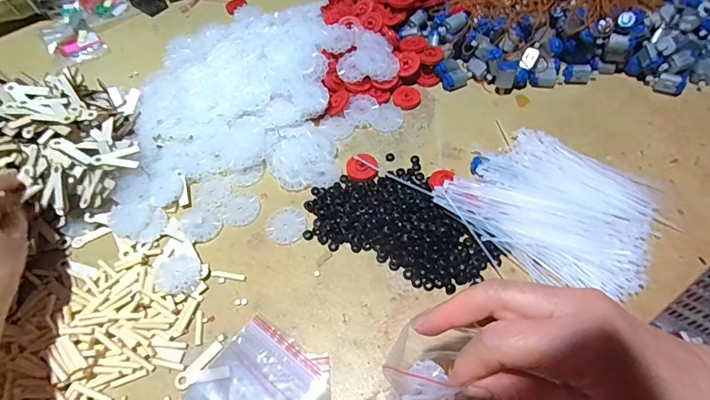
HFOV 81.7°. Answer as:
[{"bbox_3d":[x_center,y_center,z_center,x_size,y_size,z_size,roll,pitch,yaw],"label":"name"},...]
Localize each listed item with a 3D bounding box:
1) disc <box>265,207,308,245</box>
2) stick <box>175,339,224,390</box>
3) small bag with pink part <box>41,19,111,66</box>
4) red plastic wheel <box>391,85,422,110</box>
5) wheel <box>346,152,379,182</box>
[{"bbox_3d":[-0.068,0.026,0.408,0.040,0.004,0.040,-2,58,4],"label":"disc"},{"bbox_3d":[-0.129,0.137,0.340,0.045,0.004,0.014,-41,63,-19],"label":"stick"},{"bbox_3d":[-0.407,-0.228,0.592,0.072,0.017,0.086,-35,61,-16],"label":"small bag with pink part"},{"bbox_3d":[0.061,-0.122,0.488,0.031,0.004,0.031,-1,77,5],"label":"red plastic wheel"},{"bbox_3d":[0.008,-0.033,0.431,0.032,0.011,0.030,-2,58,4],"label":"wheel"}]

